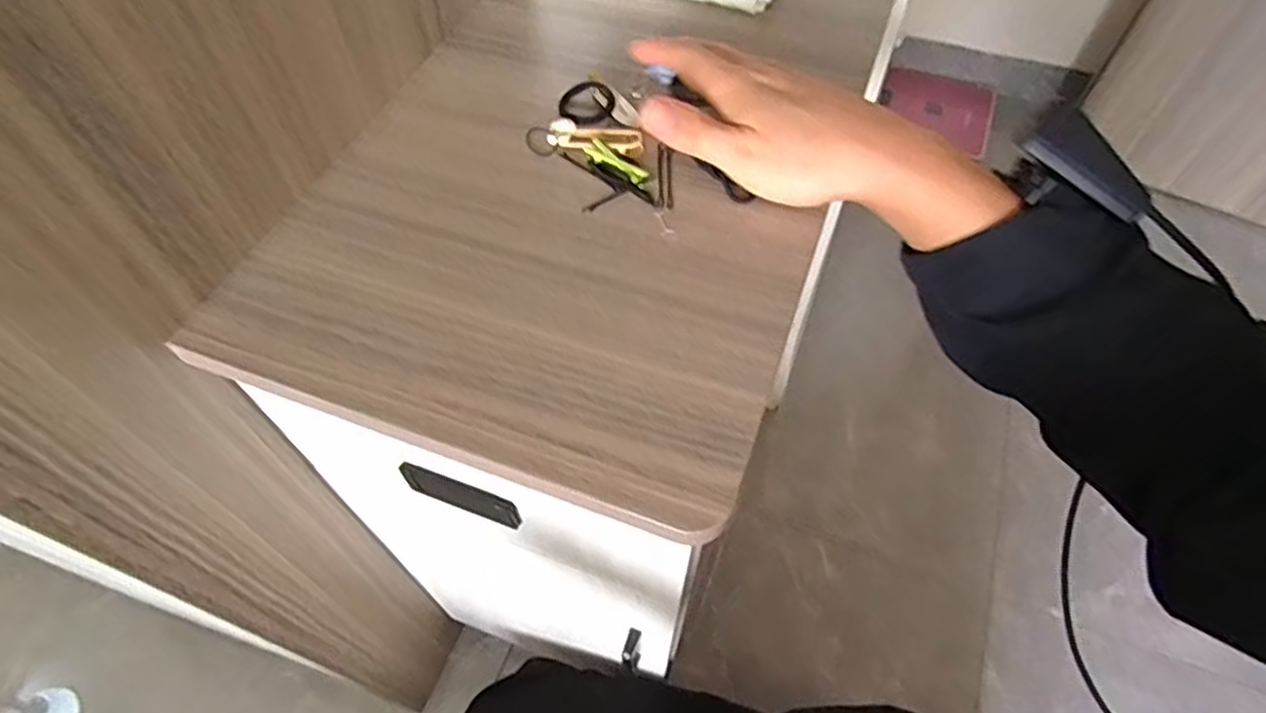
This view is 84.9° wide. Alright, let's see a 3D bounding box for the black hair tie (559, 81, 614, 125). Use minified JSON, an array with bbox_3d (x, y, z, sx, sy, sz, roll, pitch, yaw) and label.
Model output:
[{"bbox_3d":[-0.030,-0.167,0.458,0.036,0.011,0.040,-17,59,-12],"label":"black hair tie"}]

